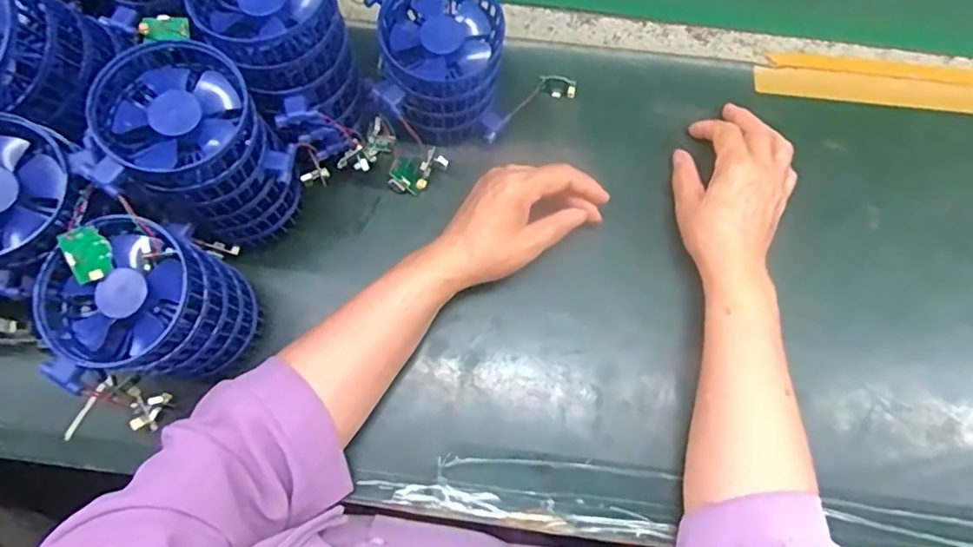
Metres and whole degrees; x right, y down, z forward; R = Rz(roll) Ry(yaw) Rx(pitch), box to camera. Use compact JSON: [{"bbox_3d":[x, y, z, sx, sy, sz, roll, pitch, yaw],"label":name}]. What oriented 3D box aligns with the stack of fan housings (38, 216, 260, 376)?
[{"bbox_3d":[-0.219,0.030,0.423,0.092,0.121,0.106,33,77,9],"label":"stack of fan housings"}]

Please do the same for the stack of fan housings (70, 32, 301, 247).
[{"bbox_3d":[-0.196,-0.079,0.446,0.109,0.155,0.096,-21,75,-5],"label":"stack of fan housings"}]

